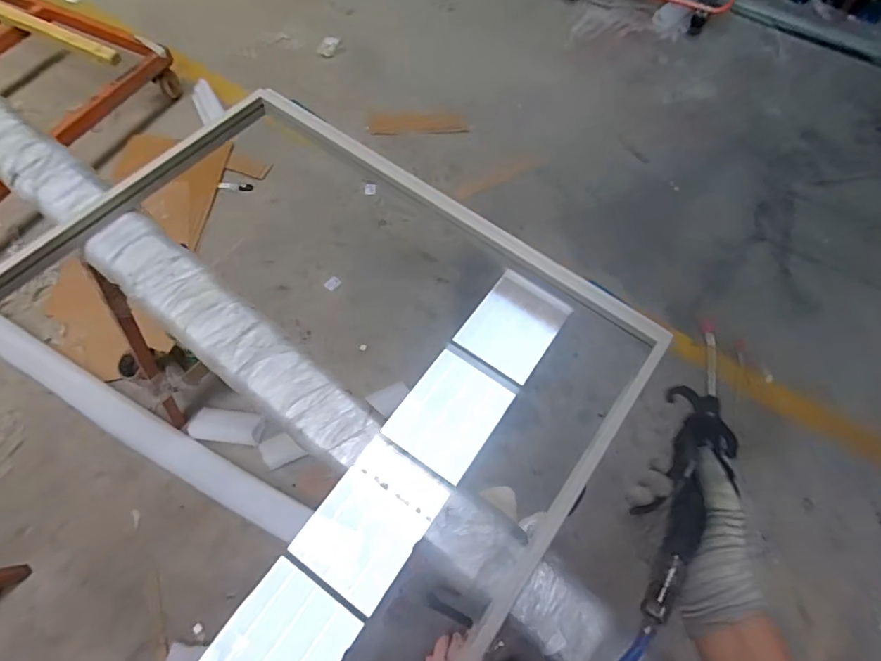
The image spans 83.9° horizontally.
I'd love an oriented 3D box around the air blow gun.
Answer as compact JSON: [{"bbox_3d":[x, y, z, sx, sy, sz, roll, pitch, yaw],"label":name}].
[{"bbox_3d":[0.238,0.121,0.456,0.070,0.036,0.300,24,59,9],"label":"air blow gun"}]

